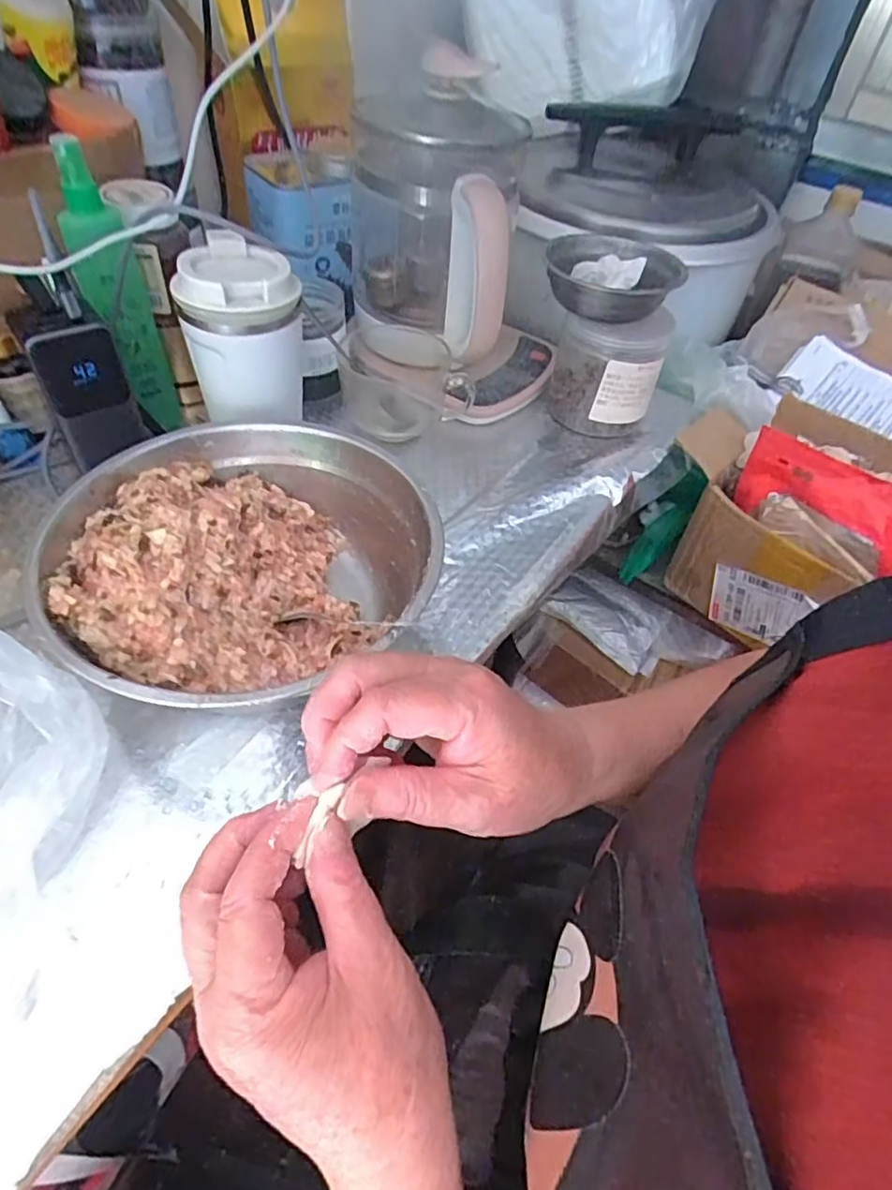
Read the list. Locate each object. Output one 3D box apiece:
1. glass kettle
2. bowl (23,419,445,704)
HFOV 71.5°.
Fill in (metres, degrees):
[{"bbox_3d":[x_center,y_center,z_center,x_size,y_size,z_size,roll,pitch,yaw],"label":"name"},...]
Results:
[{"bbox_3d":[-0.013,-0.318,0.574,0.148,0.199,0.174,2,50,-4],"label":"glass kettle"},{"bbox_3d":[-0.126,-0.017,0.401,0.221,0.078,0.217,3,50,-3],"label":"bowl"}]

